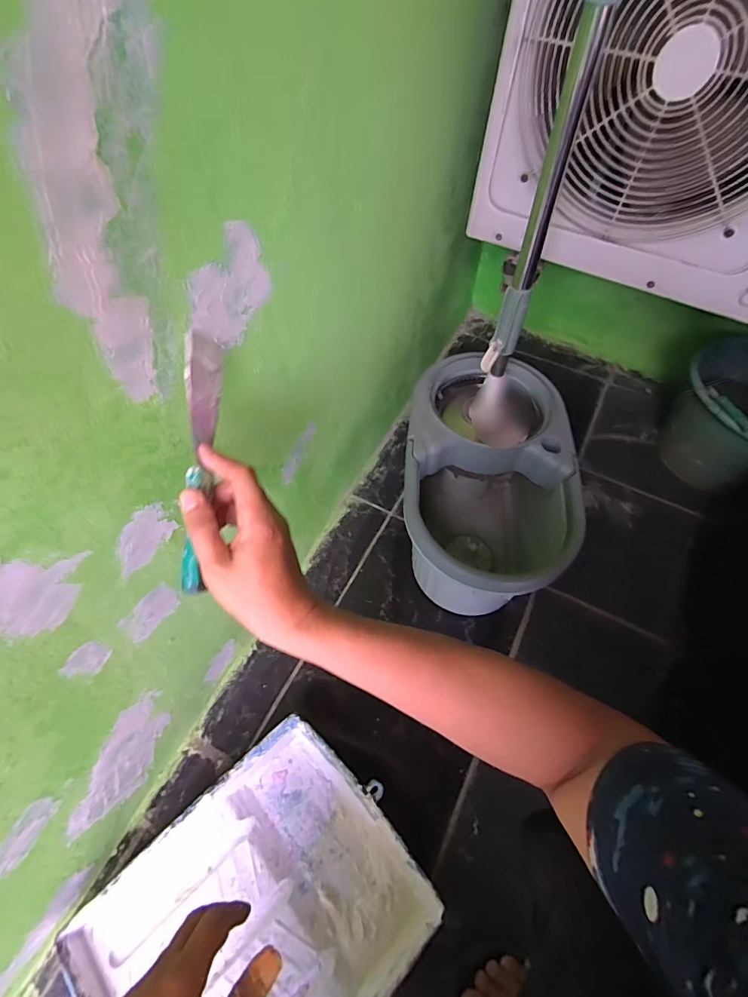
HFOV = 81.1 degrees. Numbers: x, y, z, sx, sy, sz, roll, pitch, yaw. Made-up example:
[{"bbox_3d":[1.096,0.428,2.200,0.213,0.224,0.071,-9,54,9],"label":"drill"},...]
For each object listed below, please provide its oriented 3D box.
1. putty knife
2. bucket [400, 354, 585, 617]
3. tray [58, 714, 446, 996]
[{"bbox_3d":[-0.139,-0.032,0.351,0.015,0.054,0.210,0,83,-2],"label":"putty knife"},{"bbox_3d":[0.178,-0.013,0.760,0.253,0.221,0.419,7,58,2],"label":"bucket"},{"bbox_3d":[-0.132,0.496,0.519,0.337,0.062,0.286,-38,66,-23],"label":"tray"}]

